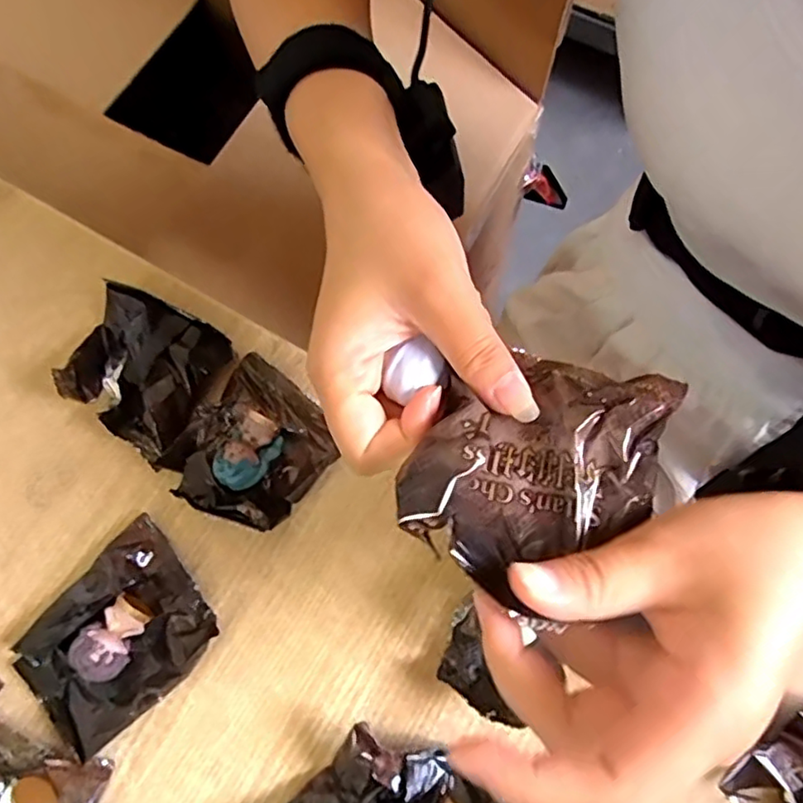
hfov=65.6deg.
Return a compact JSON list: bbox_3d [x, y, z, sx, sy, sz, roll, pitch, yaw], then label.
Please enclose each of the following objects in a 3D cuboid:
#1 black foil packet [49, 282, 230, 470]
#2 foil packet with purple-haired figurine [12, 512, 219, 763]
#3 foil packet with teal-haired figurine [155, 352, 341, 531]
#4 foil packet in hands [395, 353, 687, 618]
[{"bbox_3d":[-0.143,-0.017,0.342,0.080,0.033,0.079,23,75,9],"label":"black foil packet"},{"bbox_3d":[-0.141,0.116,0.306,0.072,0.025,0.091,41,78,13],"label":"foil packet with purple-haired figurine"},{"bbox_3d":[-0.080,0.023,0.330,0.077,0.029,0.079,36,77,12],"label":"foil packet with teal-haired figurine"},{"bbox_3d":[0.043,0.021,0.202,0.072,0.017,0.083,25,75,9],"label":"foil packet in hands"}]

